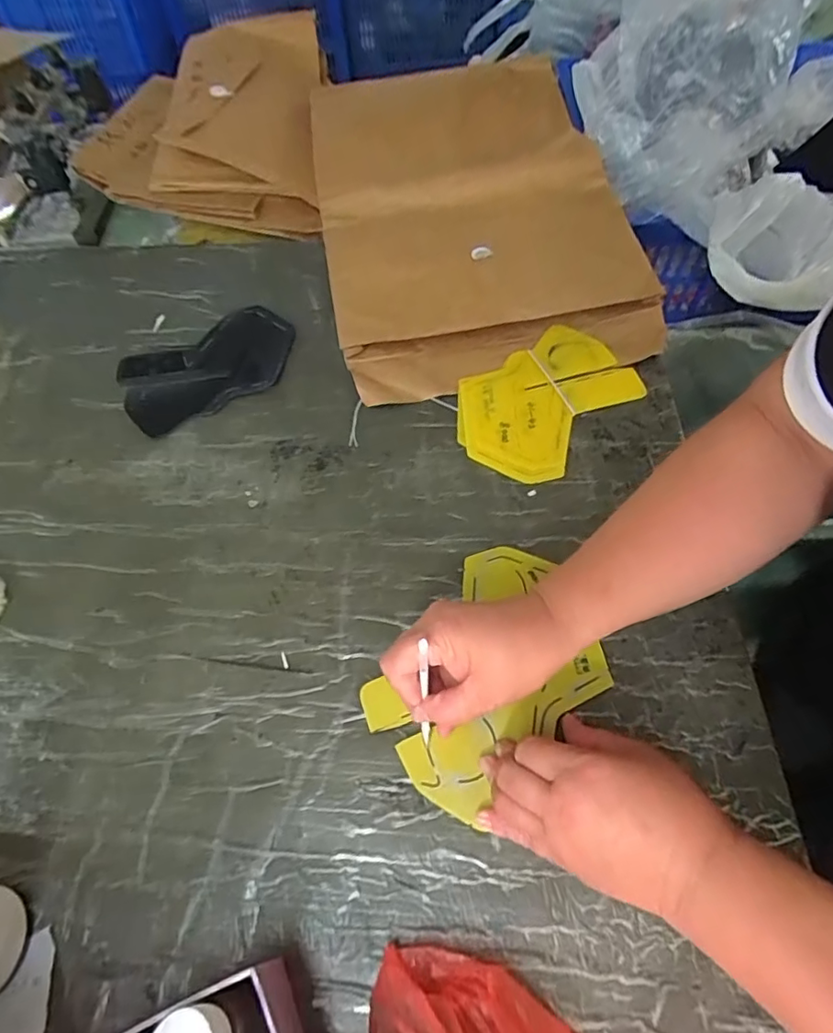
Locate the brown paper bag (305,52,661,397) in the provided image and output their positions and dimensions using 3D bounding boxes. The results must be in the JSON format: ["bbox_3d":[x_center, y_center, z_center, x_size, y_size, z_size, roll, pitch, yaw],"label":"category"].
[{"bbox_3d":[0.059,-0.376,0.667,0.338,0.030,0.511,-10,68,-2],"label":"brown paper bag"}]

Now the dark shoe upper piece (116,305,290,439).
[{"bbox_3d":[-0.225,-0.168,0.608,0.194,0.017,0.122,-35,62,-18],"label":"dark shoe upper piece"}]

